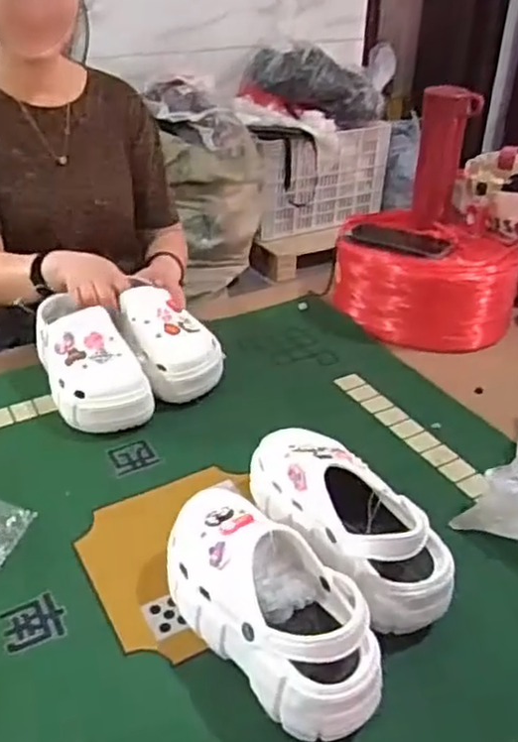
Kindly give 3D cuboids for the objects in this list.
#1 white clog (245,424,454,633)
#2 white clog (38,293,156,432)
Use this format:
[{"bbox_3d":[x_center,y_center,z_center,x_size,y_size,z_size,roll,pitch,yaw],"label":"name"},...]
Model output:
[{"bbox_3d":[0.085,0.141,0.703,0.102,0.102,0.243,-14,36,-24],"label":"white clog"},{"bbox_3d":[-0.226,-0.016,0.943,0.106,0.104,0.201,-16,37,-27],"label":"white clog"}]

